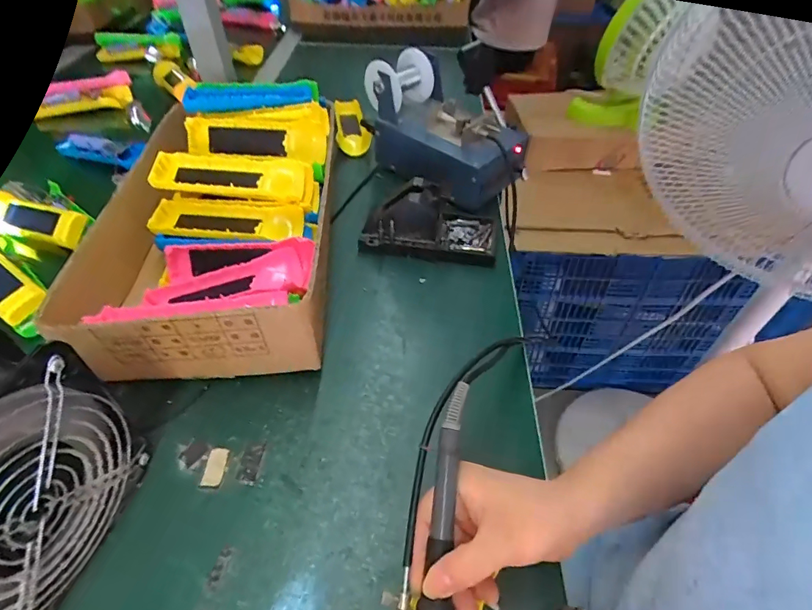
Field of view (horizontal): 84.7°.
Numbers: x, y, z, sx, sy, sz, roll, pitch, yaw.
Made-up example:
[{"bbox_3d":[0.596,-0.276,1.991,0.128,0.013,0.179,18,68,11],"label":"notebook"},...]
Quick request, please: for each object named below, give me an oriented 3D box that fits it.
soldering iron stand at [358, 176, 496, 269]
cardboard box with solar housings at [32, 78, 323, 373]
[{"bbox_3d":[0.031,-0.103,0.522,0.155,0.073,0.080,7,48,5],"label":"soldering iron stand"},{"bbox_3d":[-0.197,-0.107,0.489,0.220,0.101,0.384,-3,48,-4],"label":"cardboard box with solar housings"}]

